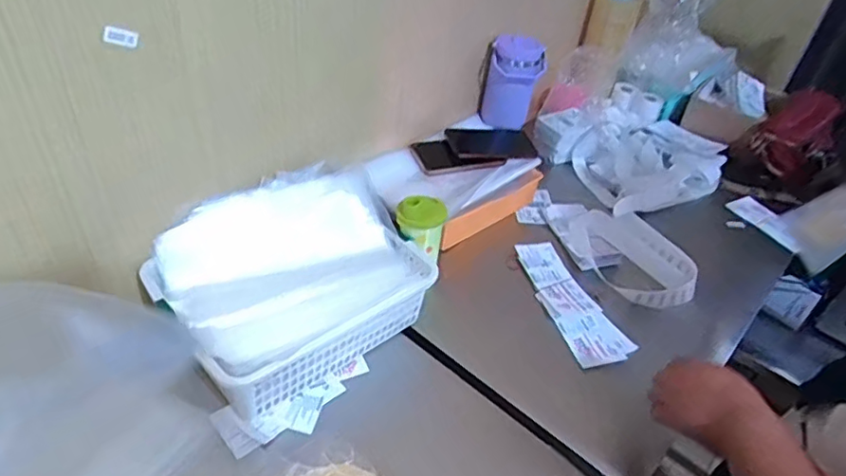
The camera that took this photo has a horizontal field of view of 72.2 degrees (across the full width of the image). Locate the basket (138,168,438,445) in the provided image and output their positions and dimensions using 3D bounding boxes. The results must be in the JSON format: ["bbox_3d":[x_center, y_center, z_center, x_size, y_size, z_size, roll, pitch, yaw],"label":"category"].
[{"bbox_3d":[-0.166,0.054,0.768,0.259,0.130,0.327,36,48,30],"label":"basket"}]

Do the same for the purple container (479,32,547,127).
[{"bbox_3d":[0.168,-0.291,1.104,0.103,0.170,0.075,15,41,9],"label":"purple container"}]

